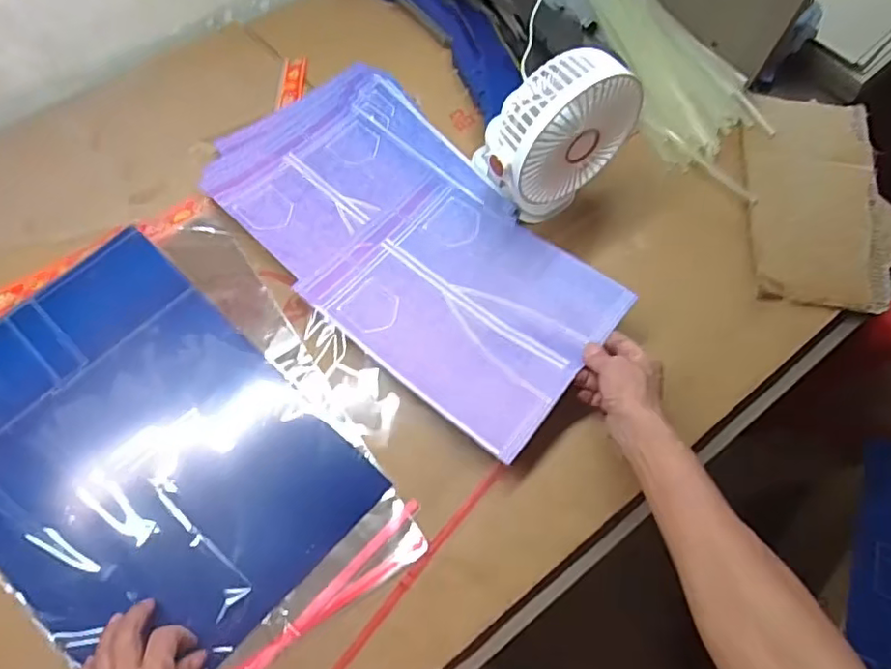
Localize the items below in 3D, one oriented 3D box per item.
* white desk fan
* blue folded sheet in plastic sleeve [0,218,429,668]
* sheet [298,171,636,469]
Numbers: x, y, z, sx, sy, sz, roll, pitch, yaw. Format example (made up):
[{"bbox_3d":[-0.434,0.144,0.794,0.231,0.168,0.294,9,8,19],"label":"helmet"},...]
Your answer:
[{"bbox_3d":[0.104,-0.203,0.610,0.150,0.186,0.090,-28,71,-12],"label":"white desk fan"},{"bbox_3d":[-0.247,0.101,0.560,0.422,0.026,0.338,42,71,12],"label":"blue folded sheet in plastic sleeve"},{"bbox_3d":[0.020,-0.040,0.610,0.272,0.034,0.209,39,72,14],"label":"sheet"}]

